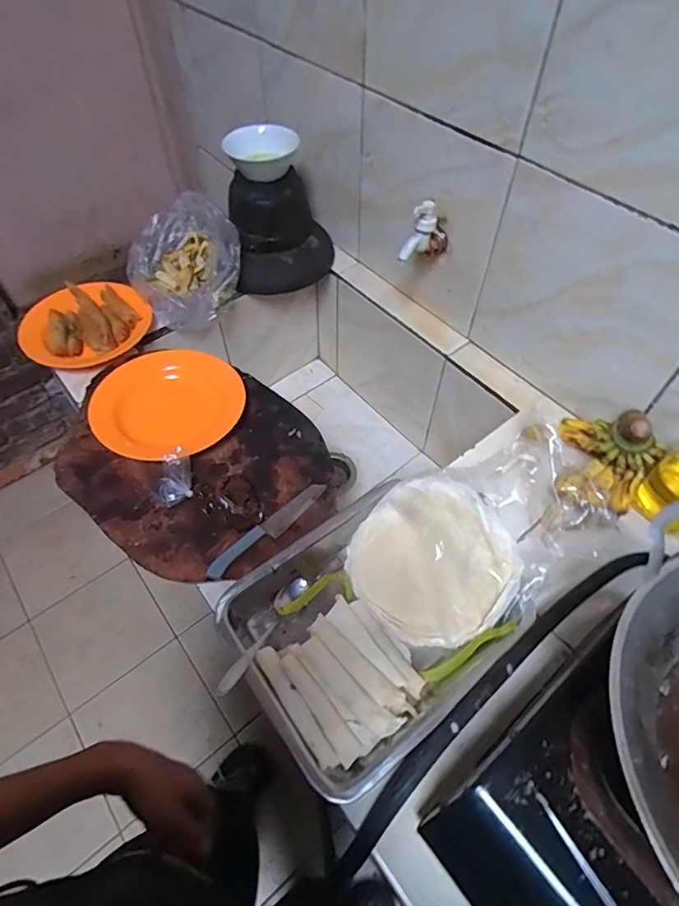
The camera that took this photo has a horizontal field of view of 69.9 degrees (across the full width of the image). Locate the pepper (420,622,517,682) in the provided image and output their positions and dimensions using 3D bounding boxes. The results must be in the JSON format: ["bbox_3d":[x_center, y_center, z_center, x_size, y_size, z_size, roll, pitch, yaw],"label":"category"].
[{"bbox_3d":[0.144,0.220,0.539,0.116,0.007,0.015,-32,60,-3],"label":"pepper"}]

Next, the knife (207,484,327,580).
[{"bbox_3d":[-0.089,0.095,0.615,0.181,0.015,0.025,-37,63,-23],"label":"knife"}]

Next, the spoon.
[{"bbox_3d":[-0.084,0.201,0.541,0.026,0.028,0.159,23,41,15],"label":"spoon"}]

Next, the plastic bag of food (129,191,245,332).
[{"bbox_3d":[-0.280,-0.349,0.877,0.185,0.128,0.211,-18,57,-13],"label":"plastic bag of food"}]

